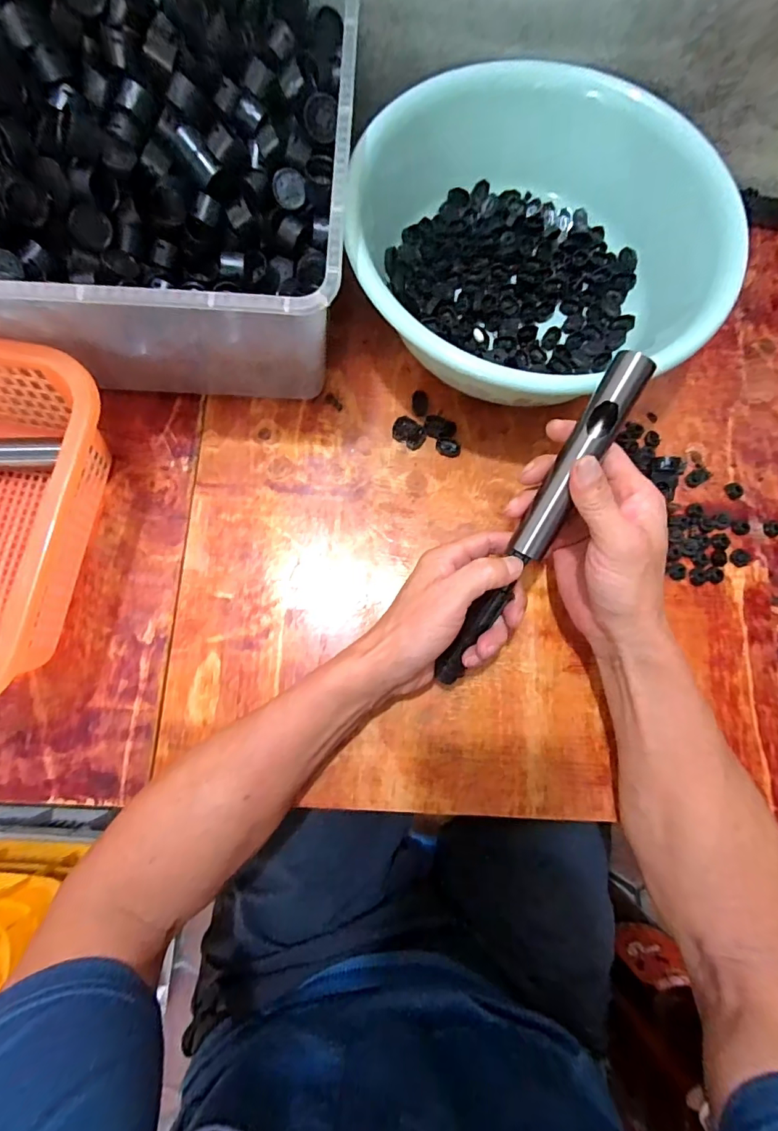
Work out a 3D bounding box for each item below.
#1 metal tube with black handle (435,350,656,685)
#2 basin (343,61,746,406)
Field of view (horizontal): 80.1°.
[{"bbox_3d":[0.099,-0.024,0.316,0.025,0.019,0.244,29,102,4],"label":"metal tube with black handle"},{"bbox_3d":[0.113,-0.262,0.397,0.280,0.104,0.257,0,79,-1],"label":"basin"}]

